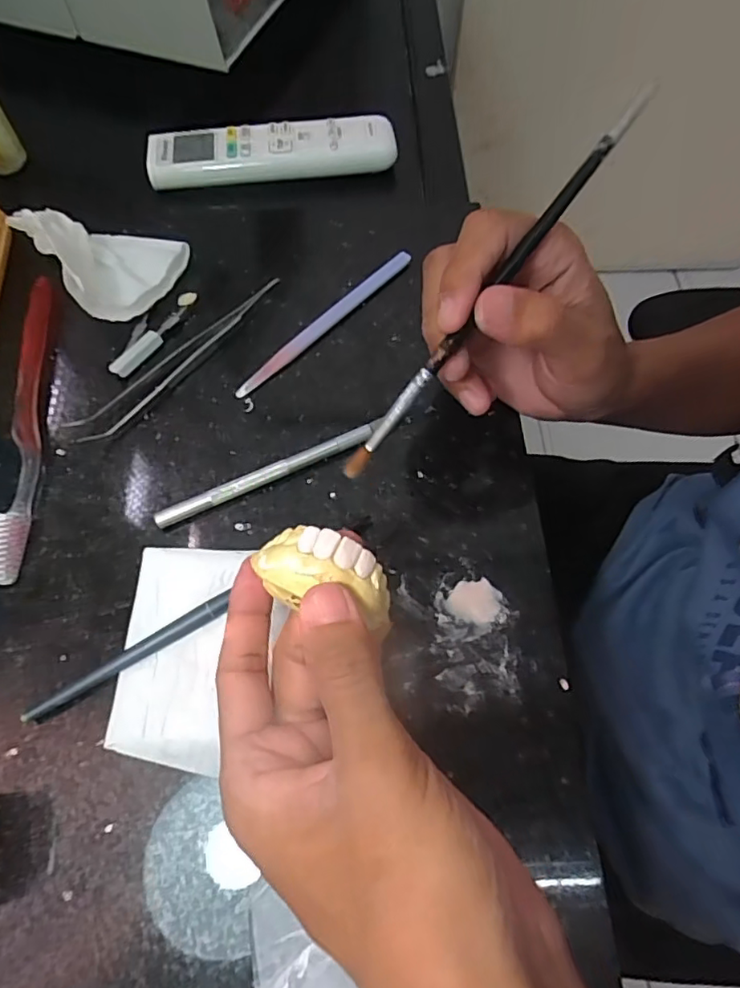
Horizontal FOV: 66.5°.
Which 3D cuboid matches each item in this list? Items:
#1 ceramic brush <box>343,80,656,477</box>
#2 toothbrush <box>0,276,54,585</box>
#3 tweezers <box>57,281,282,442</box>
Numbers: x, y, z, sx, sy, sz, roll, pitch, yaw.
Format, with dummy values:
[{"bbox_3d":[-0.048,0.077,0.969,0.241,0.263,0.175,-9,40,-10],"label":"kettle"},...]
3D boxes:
[{"bbox_3d":[0.049,-0.081,0.219,0.007,0.006,0.184,39,91,18],"label":"ceramic brush"},{"bbox_3d":[-0.182,-0.042,0.298,0.020,0.014,0.187,-5,62,-3],"label":"toothbrush"},{"bbox_3d":[-0.103,-0.076,0.315,0.141,0.010,0.021,-41,69,-19],"label":"tweezers"}]

